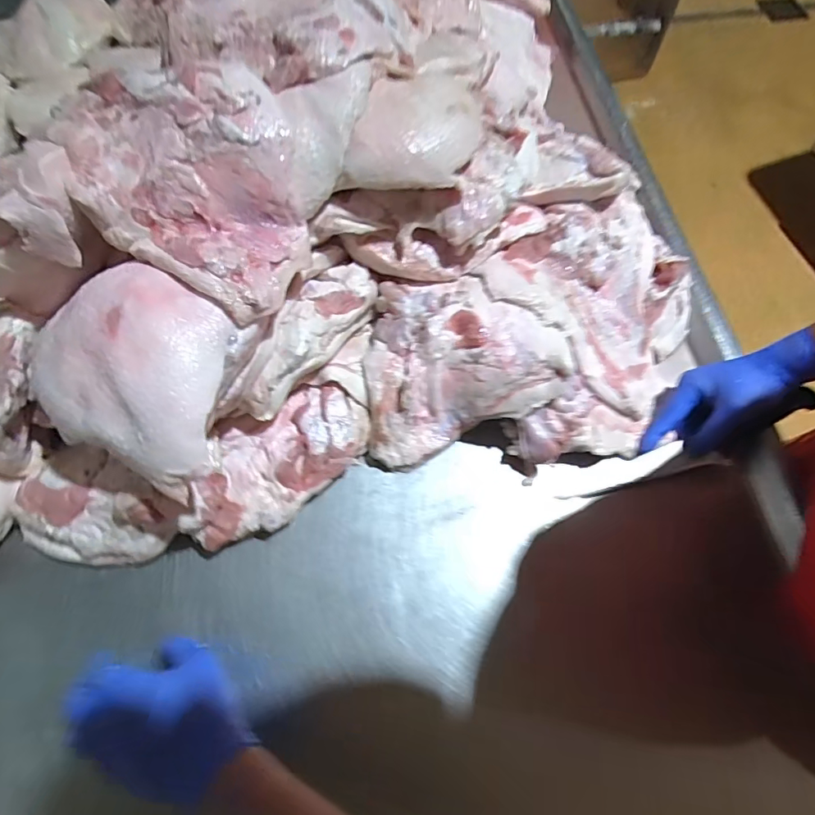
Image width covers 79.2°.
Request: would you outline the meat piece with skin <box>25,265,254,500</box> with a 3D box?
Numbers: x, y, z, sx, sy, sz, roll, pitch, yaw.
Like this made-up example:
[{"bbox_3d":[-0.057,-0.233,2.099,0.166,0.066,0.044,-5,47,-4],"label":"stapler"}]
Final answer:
[{"bbox_3d":[-0.224,-0.034,0.407,0.155,0.066,0.144,21,67,9],"label":"meat piece with skin"}]

